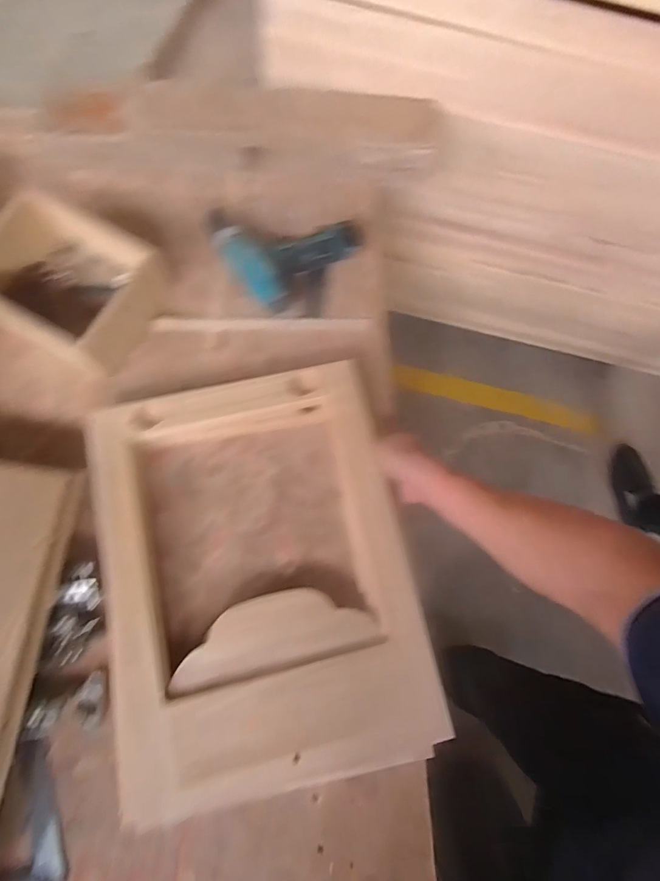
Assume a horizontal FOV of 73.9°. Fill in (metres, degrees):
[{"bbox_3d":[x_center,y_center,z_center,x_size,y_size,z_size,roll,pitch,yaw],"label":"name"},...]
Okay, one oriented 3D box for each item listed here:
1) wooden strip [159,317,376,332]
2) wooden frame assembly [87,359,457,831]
[{"bbox_3d":[-0.095,-0.169,0.640,0.318,0.014,0.021,1,65,-2],"label":"wooden strip"},{"bbox_3d":[-0.090,0.156,0.549,0.366,0.037,0.483,-10,77,-6],"label":"wooden frame assembly"}]

